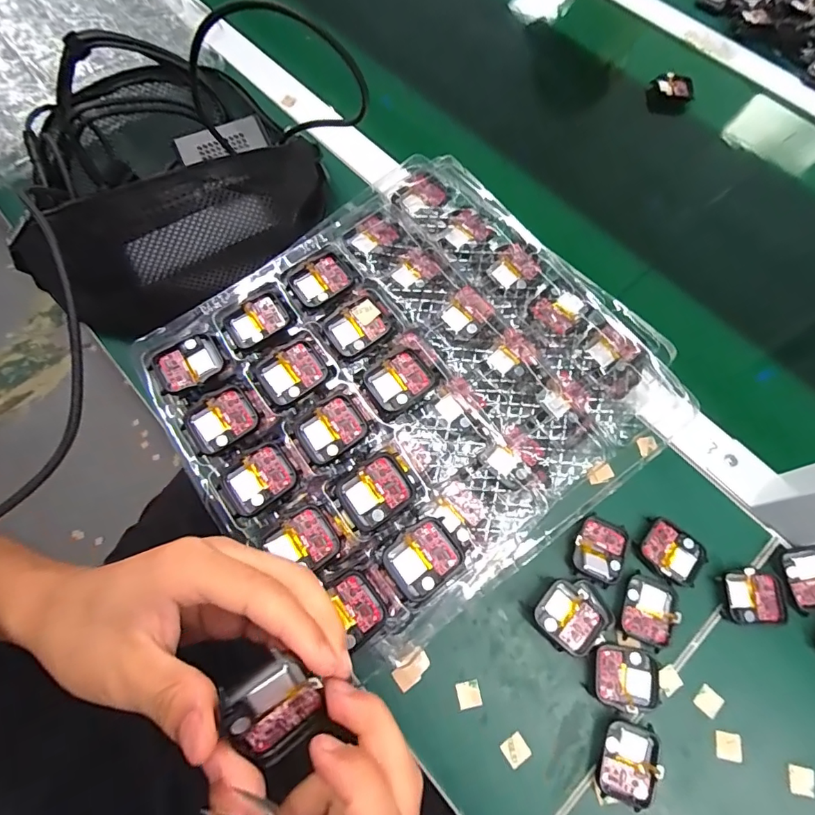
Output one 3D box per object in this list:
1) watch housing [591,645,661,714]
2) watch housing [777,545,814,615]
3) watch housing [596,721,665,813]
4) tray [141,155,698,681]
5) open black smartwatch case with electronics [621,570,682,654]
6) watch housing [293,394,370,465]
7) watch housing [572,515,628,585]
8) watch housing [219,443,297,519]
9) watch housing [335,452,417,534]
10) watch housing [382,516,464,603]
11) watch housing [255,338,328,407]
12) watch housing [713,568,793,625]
[{"bbox_3d":[0.148,0.184,0.314,0.042,0.007,0.038,8,68,3],"label":"watch housing"},{"bbox_3d":[0.294,0.124,0.334,0.038,0.007,0.044,-14,69,-6],"label":"watch housing"},{"bbox_3d":[0.142,0.229,0.298,0.036,0.009,0.046,17,69,6],"label":"watch housing"},{"bbox_3d":[0.004,-0.024,0.320,0.298,0.024,0.271,-38,73,-14],"label":"tray"},{"bbox_3d":[0.172,0.144,0.326,0.036,0.005,0.046,22,70,8],"label":"open black smartwatch case with electronics"},{"bbox_3d":[-0.050,0.015,0.306,0.043,0.011,0.035,-32,72,-12],"label":"watch housing"},{"bbox_3d":[0.143,0.104,0.340,0.038,0.007,0.044,22,70,8],"label":"watch housing"},{"bbox_3d":[-0.096,0.047,0.297,0.044,0.006,0.035,-36,73,-13],"label":"watch housing"},{"bbox_3d":[-0.020,0.054,0.290,0.043,0.006,0.038,-34,83,0],"label":"watch housing"},{"bbox_3d":[0.010,0.091,0.279,0.043,0.008,0.036,-37,73,-14],"label":"watch housing"},{"bbox_3d":[-0.079,-0.024,0.318,0.043,0.009,0.037,-35,73,-13],"label":"watch housing"},{"bbox_3d":[0.251,0.136,0.331,0.047,0.006,0.036,0,68,-1],"label":"watch housing"}]

